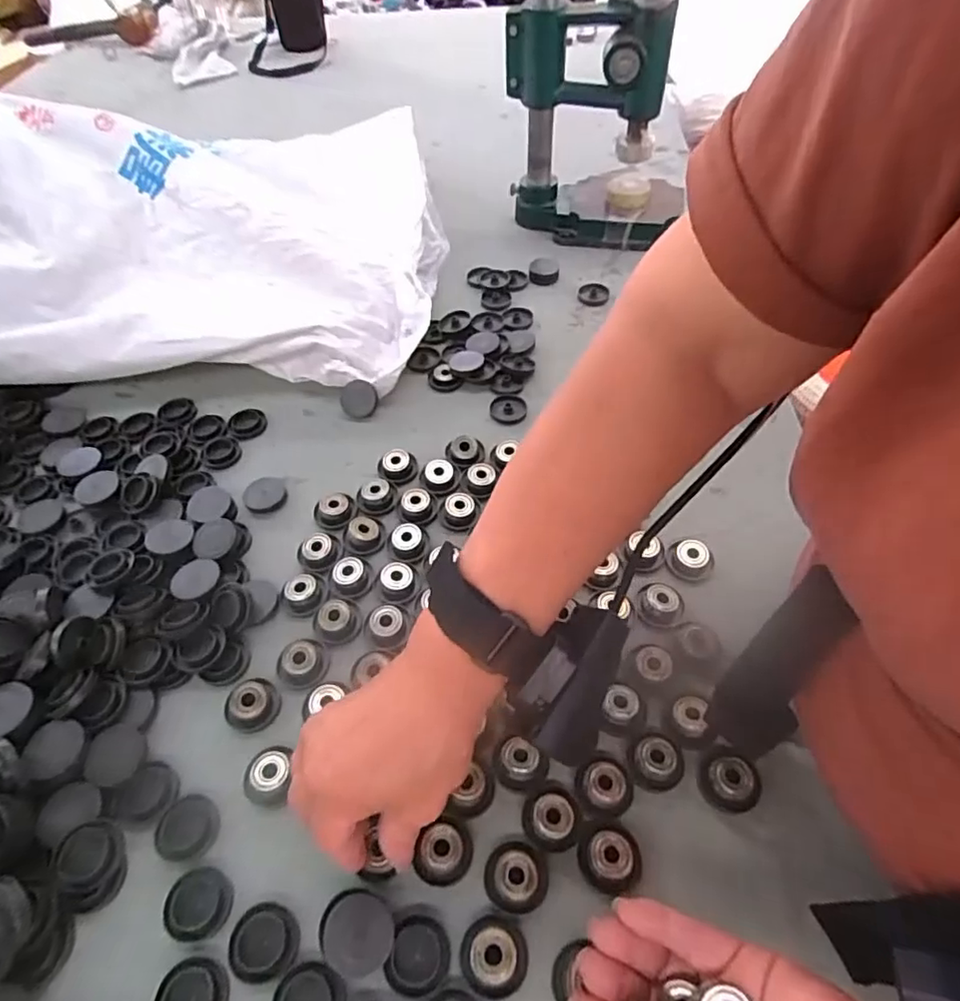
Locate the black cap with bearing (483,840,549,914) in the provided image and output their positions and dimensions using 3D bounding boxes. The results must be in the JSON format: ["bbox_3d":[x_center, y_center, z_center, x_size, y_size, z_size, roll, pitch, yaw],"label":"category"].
[{"bbox_3d":[0.019,0.191,0.304,0.032,0.010,0.031,-1,51,1],"label":"black cap with bearing"}]

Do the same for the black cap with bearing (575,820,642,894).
[{"bbox_3d":[0.067,0.183,0.309,0.032,0.013,0.034,-1,51,1],"label":"black cap with bearing"}]

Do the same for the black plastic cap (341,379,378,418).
[{"bbox_3d":[-0.106,-0.089,0.522,0.031,0.031,0.004,2,11,-9],"label":"black plastic cap"}]

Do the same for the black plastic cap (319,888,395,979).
[{"bbox_3d":[-0.060,0.209,0.290,0.032,0.014,0.037,-35,58,-23],"label":"black plastic cap"}]

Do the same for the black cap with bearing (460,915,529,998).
[{"bbox_3d":[0.007,0.217,0.285,0.031,0.012,0.030,-1,51,1],"label":"black cap with bearing"}]

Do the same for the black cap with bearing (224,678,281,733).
[{"bbox_3d":[-0.141,0.124,0.367,0.031,0.012,0.032,-1,51,1],"label":"black cap with bearing"}]

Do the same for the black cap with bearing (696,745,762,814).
[{"bbox_3d":[0.136,0.153,0.330,0.028,0.017,0.033,-24,54,-16],"label":"black cap with bearing"}]

